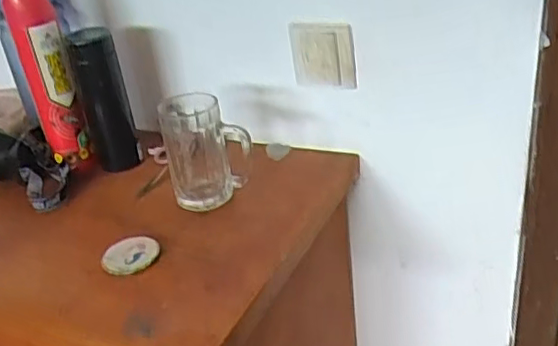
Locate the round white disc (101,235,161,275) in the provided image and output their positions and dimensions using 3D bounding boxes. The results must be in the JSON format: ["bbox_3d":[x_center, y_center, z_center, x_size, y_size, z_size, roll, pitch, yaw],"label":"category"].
[{"bbox_3d":[-0.173,0.095,0.742,0.068,0.012,0.065,-6,29,3],"label":"round white disc"}]

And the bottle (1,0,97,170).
[{"bbox_3d":[-0.324,-0.132,0.883,0.062,0.268,0.057,-18,30,-19],"label":"bottle"}]

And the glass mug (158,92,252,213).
[{"bbox_3d":[-0.095,-0.034,0.824,0.104,0.132,0.095,-10,29,-3],"label":"glass mug"}]

